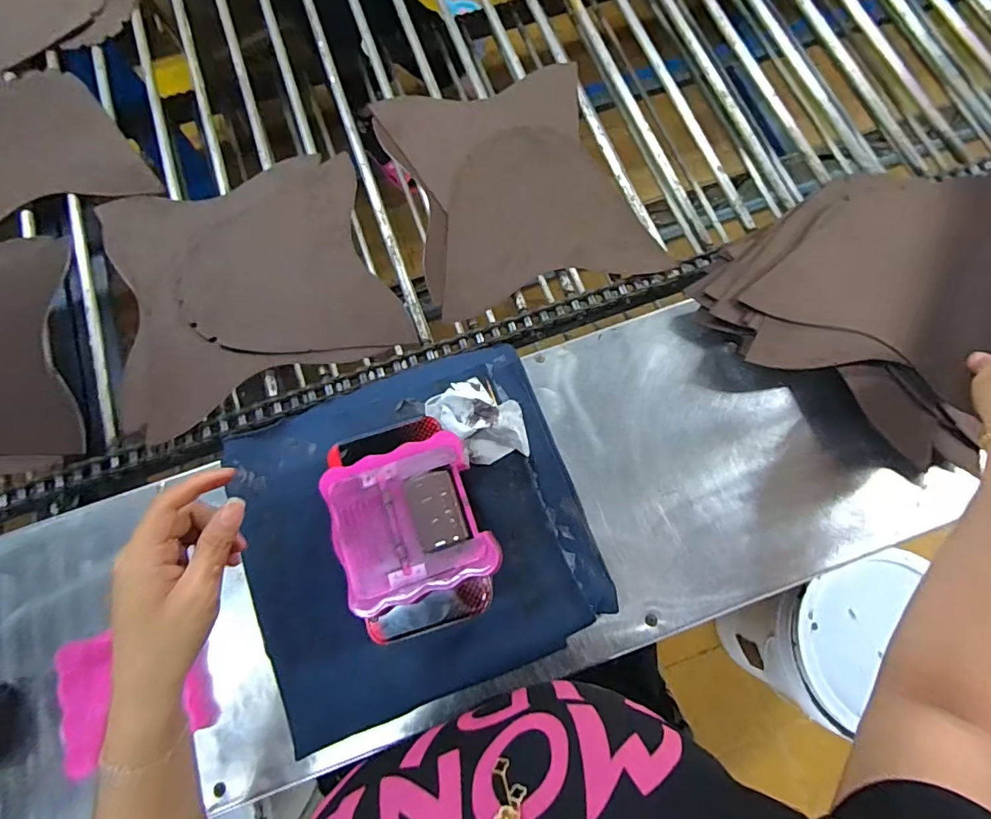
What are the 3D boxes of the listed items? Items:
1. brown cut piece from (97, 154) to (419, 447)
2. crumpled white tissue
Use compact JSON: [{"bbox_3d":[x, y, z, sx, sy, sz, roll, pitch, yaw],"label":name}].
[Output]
[{"bbox_3d":[-0.281,-0.143,0.571,0.305,0.029,0.270,-21,78,-5],"label":"brown cut piece"},{"bbox_3d":[-0.012,0.010,0.486,0.074,0.052,0.100,-43,79,-11],"label":"crumpled white tissue"}]

